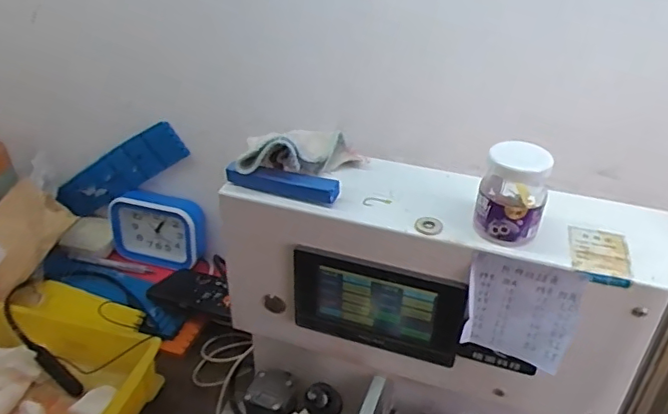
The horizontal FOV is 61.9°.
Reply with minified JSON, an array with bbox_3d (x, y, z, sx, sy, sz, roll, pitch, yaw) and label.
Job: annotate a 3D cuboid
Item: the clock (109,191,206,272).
[{"bbox_3d":[-0.269,0.037,0.859,0.151,0.101,0.050,12,34,16],"label":"clock"}]

